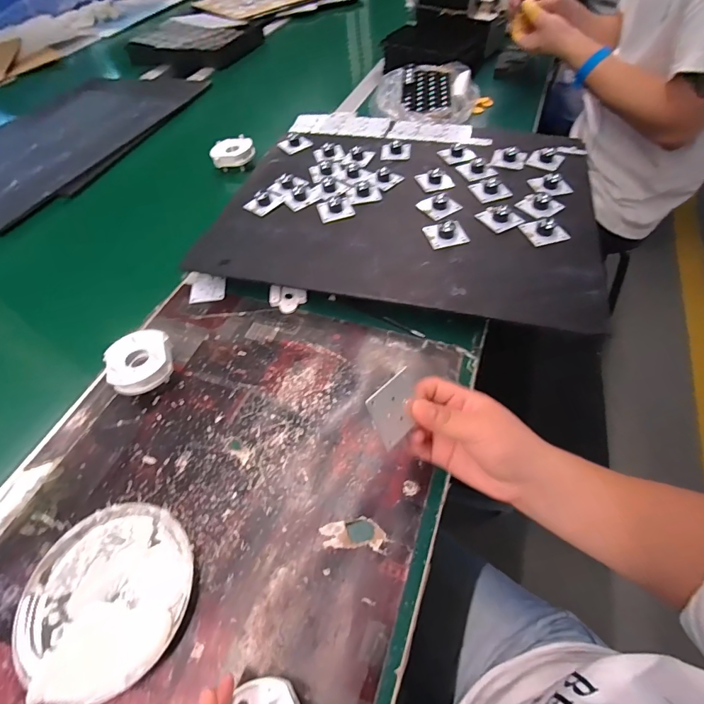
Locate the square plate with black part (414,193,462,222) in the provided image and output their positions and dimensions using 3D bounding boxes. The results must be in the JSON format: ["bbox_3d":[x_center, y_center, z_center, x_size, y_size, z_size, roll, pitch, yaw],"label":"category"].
[{"bbox_3d":[0.116,-0.197,0.519,0.045,0.017,0.043,-28,57,-15],"label":"square plate with black part"}]

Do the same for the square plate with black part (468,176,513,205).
[{"bbox_3d":[0.189,-0.223,0.534,0.048,0.015,0.050,-16,54,-7],"label":"square plate with black part"}]

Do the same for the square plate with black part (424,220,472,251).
[{"bbox_3d":[0.115,-0.153,0.486,0.048,0.018,0.051,-13,54,-5],"label":"square plate with black part"}]

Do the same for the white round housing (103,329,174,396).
[{"bbox_3d":[-0.222,0.014,0.421,0.061,0.039,0.066,-2,54,3],"label":"white round housing"}]

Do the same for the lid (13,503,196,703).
[{"bbox_3d":[-0.191,0.189,0.306,0.126,0.016,0.126,-2,54,3],"label":"lid"}]

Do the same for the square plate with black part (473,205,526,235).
[{"bbox_3d":[0.187,-0.173,0.494,0.045,0.015,0.043,-21,55,-10],"label":"square plate with black part"}]

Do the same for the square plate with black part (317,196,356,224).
[{"bbox_3d":[-0.022,-0.197,0.528,0.046,0.016,0.042,-13,54,-5],"label":"square plate with black part"}]

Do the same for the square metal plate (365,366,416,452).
[{"bbox_3d":[0.032,0.039,0.279,0.044,0.005,0.039,-36,103,-27],"label":"square metal plate"}]

